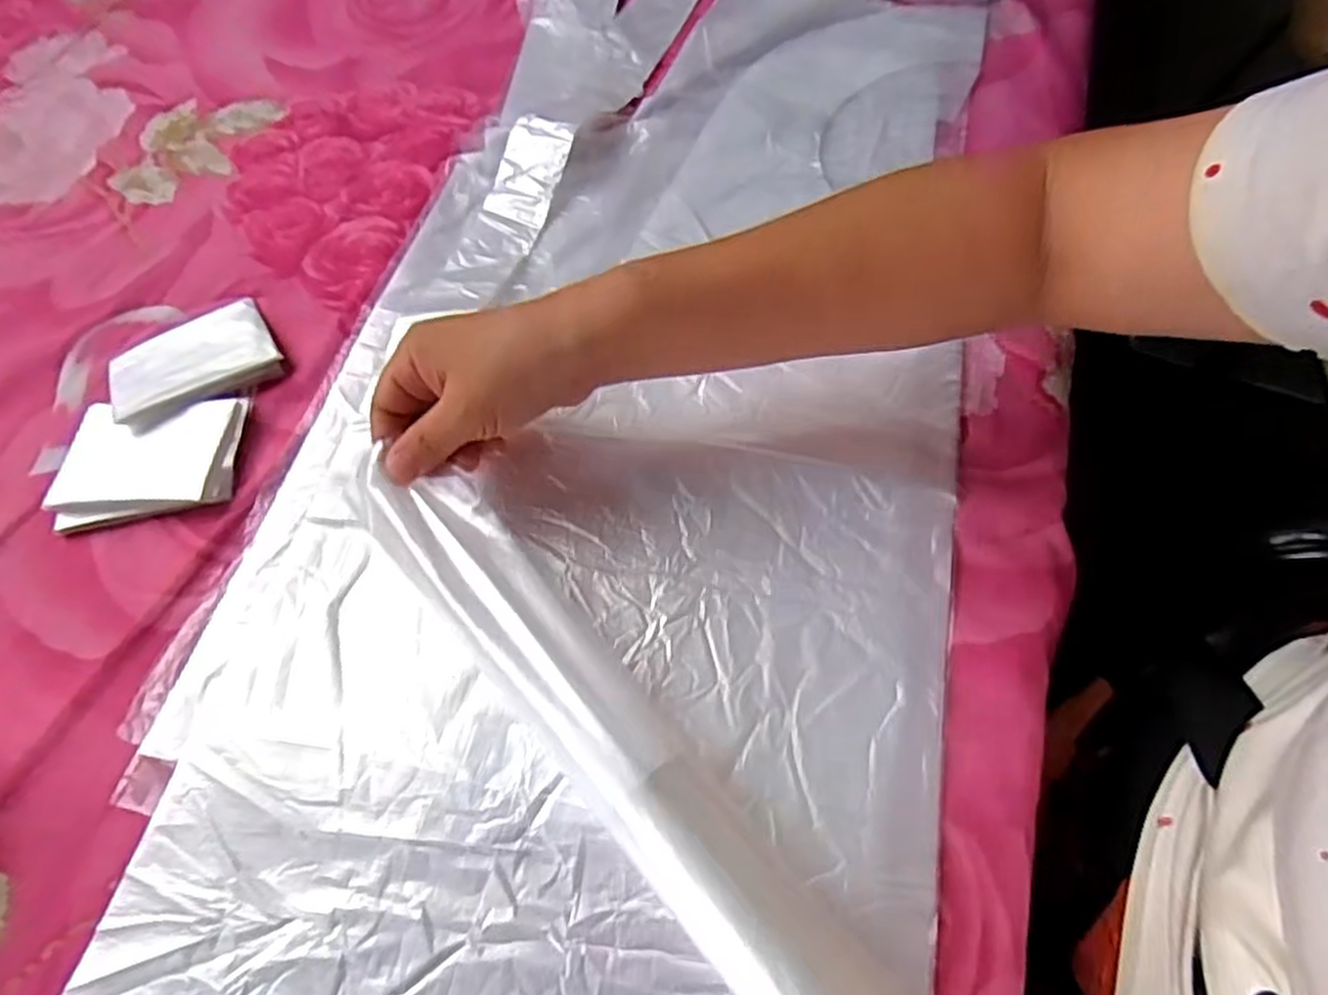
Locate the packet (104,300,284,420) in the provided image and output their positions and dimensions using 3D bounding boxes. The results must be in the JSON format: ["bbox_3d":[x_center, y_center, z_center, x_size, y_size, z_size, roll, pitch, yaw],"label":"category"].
[{"bbox_3d":[-0.257,-0.073,0.418,0.084,0.013,0.056,-32,64,-13],"label":"packet"}]

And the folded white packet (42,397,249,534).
[{"bbox_3d":[-0.267,-0.019,0.396,0.086,0.011,0.069,-5,61,1],"label":"folded white packet"}]

